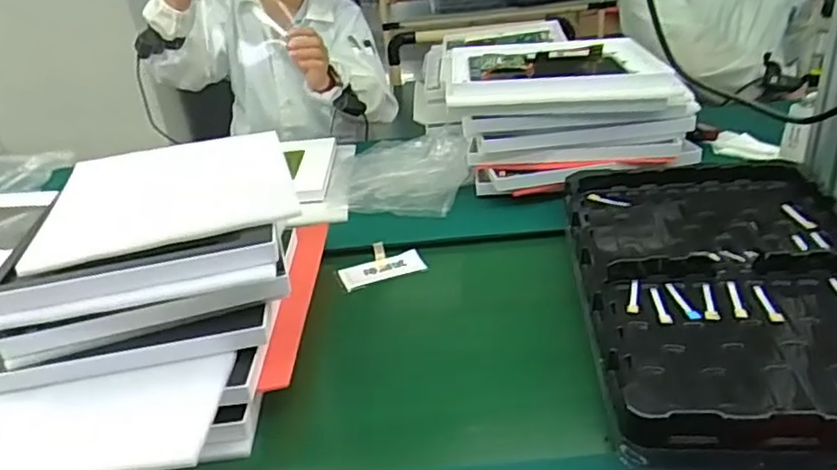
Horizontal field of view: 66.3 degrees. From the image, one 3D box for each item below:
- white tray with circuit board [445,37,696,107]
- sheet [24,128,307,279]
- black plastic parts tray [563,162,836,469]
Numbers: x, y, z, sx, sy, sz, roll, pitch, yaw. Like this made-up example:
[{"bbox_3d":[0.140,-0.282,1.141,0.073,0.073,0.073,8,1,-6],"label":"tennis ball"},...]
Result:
[{"bbox_3d":[0.218,-0.256,1.010,0.336,0.040,0.274,-2,29,6],"label":"white tray with circuit board"},{"bbox_3d":[-0.268,-0.053,0.704,0.245,0.016,0.291,-13,29,-11],"label":"sheet"},{"bbox_3d":[0.329,0.036,0.671,0.305,0.065,0.473,-2,29,7],"label":"black plastic parts tray"}]

